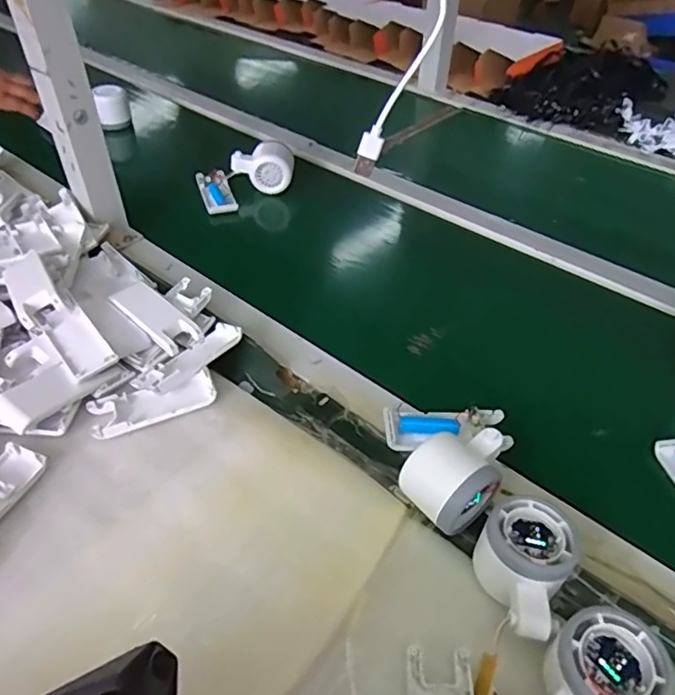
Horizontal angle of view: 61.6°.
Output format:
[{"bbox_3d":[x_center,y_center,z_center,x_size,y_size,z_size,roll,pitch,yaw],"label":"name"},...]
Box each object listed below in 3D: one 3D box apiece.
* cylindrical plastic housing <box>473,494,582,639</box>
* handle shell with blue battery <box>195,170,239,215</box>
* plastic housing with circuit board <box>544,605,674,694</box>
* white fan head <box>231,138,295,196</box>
[{"bbox_3d":[0.121,0.144,0.375,0.057,0.043,0.081,24,48,20],"label":"cylindrical plastic housing"},{"bbox_3d":[-0.166,-0.214,0.777,0.043,0.020,0.092,-12,46,-15],"label":"handle shell with blue battery"},{"bbox_3d":[0.142,0.191,0.322,0.079,0.046,0.056,-14,46,-17],"label":"plastic housing with circuit board"},{"bbox_3d":[-0.103,-0.255,0.786,0.082,0.050,0.056,2,44,-1],"label":"white fan head"}]

